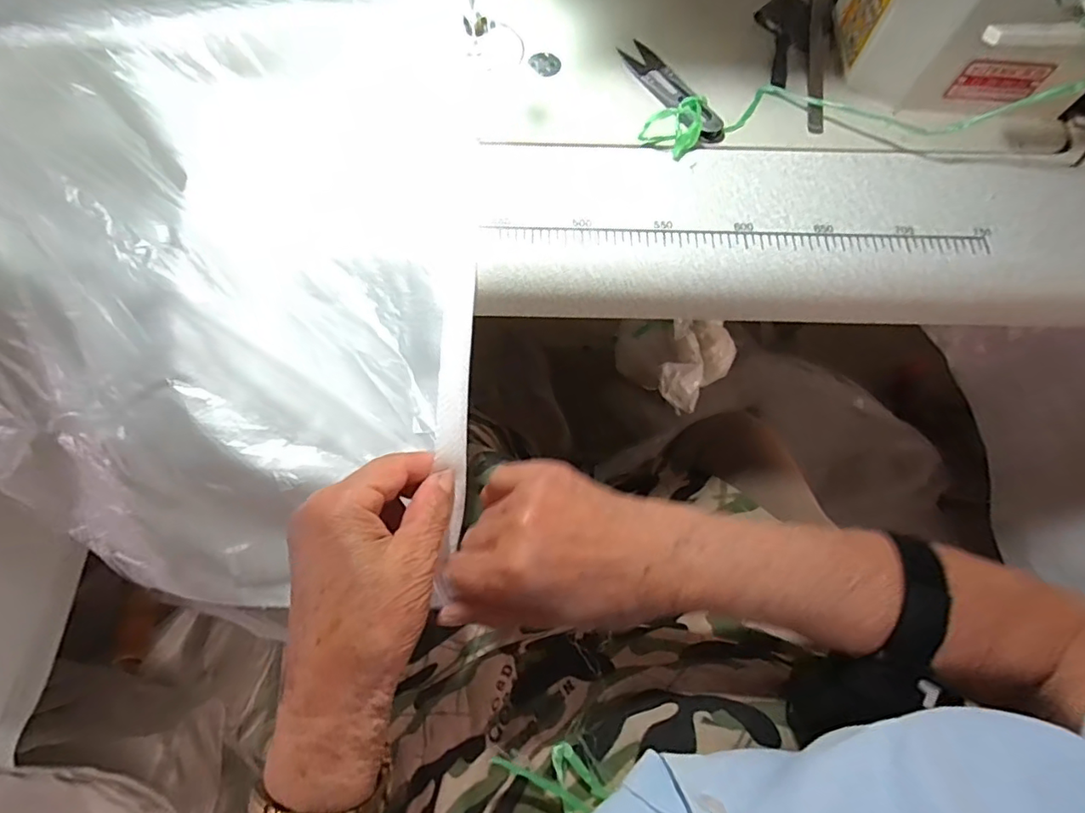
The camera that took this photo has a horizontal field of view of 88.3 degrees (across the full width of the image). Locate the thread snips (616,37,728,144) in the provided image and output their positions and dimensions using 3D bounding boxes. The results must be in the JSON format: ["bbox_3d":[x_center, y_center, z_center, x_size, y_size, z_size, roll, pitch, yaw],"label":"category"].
[{"bbox_3d":[0.087,-0.217,0.381,0.023,0.007,0.098,-29,73,-12],"label":"thread snips"}]

